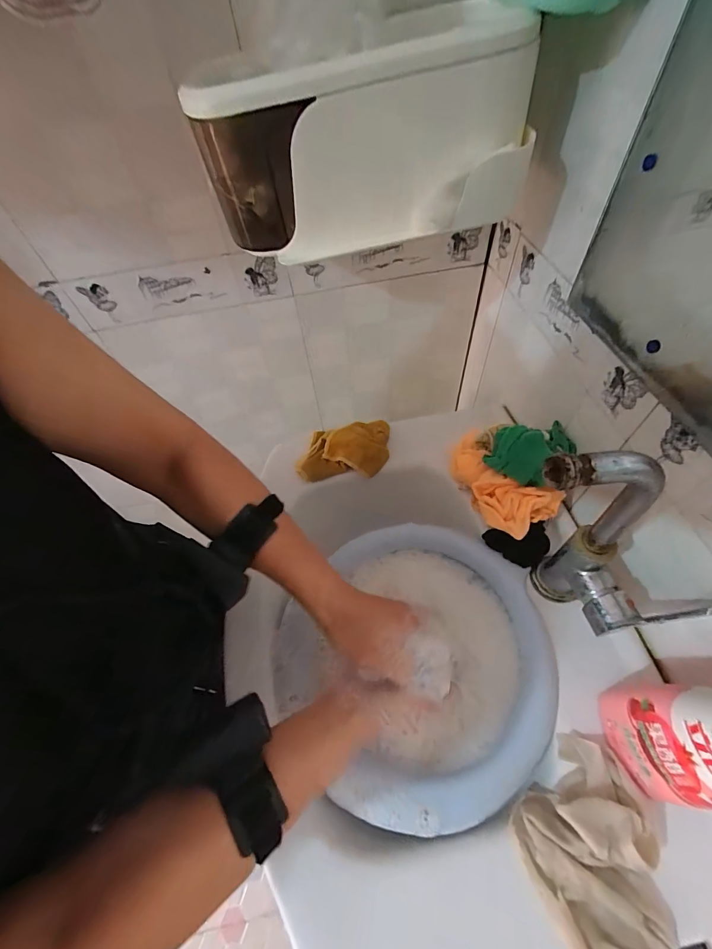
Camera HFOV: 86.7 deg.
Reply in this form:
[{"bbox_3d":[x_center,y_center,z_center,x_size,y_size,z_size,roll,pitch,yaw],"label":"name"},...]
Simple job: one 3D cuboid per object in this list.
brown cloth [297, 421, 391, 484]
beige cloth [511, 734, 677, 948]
[{"bbox_3d":[-0.018,-0.040,0.577,0.136,0.034,0.091,-3,56,3],"label":"brown cloth"},{"bbox_3d":[0.194,0.319,0.312,0.100,0.045,0.159,-5,56,1],"label":"beige cloth"}]

